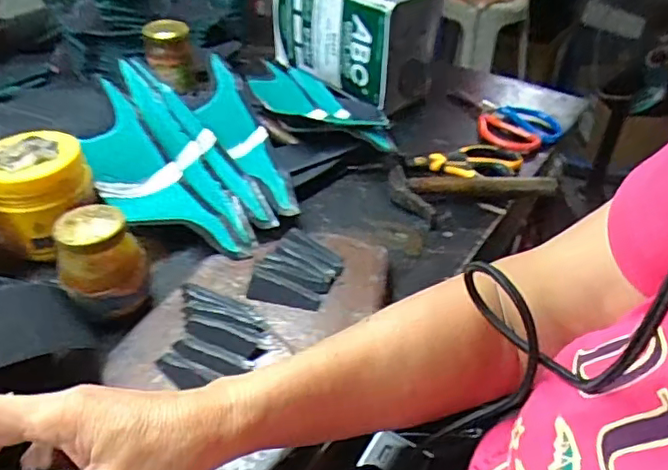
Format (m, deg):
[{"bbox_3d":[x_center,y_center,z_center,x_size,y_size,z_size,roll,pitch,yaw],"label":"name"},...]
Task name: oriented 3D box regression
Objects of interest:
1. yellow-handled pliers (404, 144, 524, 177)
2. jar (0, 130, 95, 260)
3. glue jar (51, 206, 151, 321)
[{"bbox_3d":[0.158,-0.087,0.689,0.135,0.010,0.059,-8,40,-10],"label":"yellow-handled pliers"},{"bbox_3d":[-0.283,-0.041,0.561,0.094,0.088,0.091,-21,44,-24],"label":"jar"},{"bbox_3d":[-0.197,0.020,0.494,0.065,0.071,0.065,-13,41,-16],"label":"glue jar"}]

